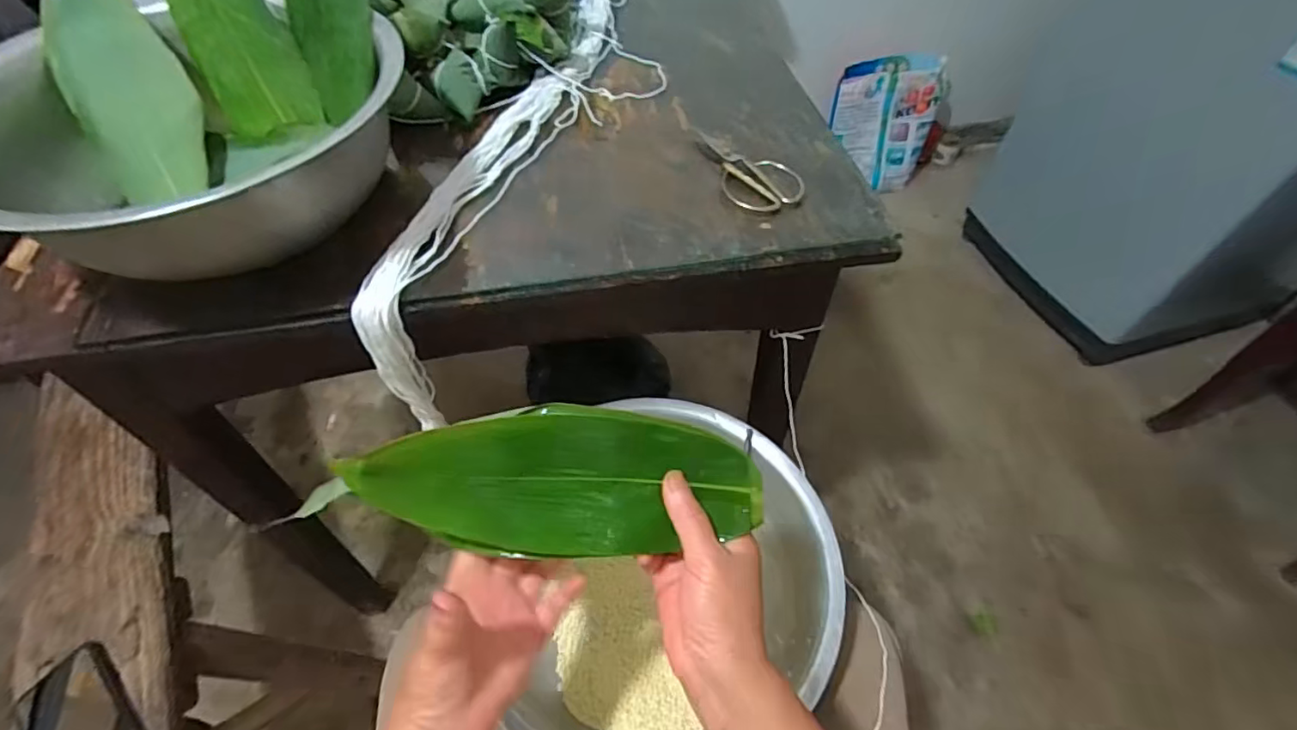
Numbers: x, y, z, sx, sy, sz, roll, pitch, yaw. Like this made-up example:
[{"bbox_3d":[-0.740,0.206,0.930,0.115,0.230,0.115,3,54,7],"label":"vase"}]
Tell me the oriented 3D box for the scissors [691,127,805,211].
[{"bbox_3d":[0.087,-0.197,0.582,0.143,0.017,0.065,34,60,22],"label":"scissors"}]

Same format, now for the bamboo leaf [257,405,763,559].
[{"bbox_3d":[-0.059,0.076,0.372,0.264,0.023,0.093,3,85,-13],"label":"bamboo leaf"}]

